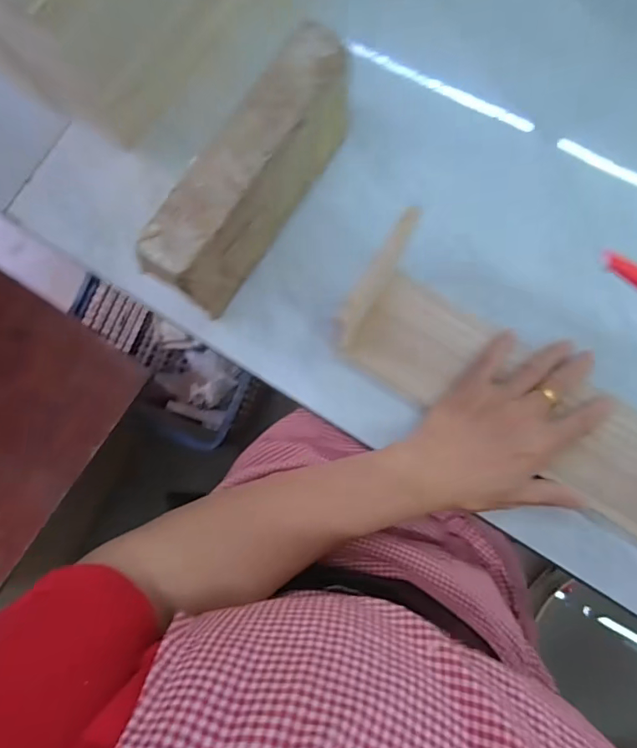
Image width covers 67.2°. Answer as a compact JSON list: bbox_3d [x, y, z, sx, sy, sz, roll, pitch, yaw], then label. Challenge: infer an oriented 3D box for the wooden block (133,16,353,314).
[{"bbox_3d":[-0.047,-0.148,0.371,0.049,0.105,0.208,33,85,5],"label":"wooden block"}]

